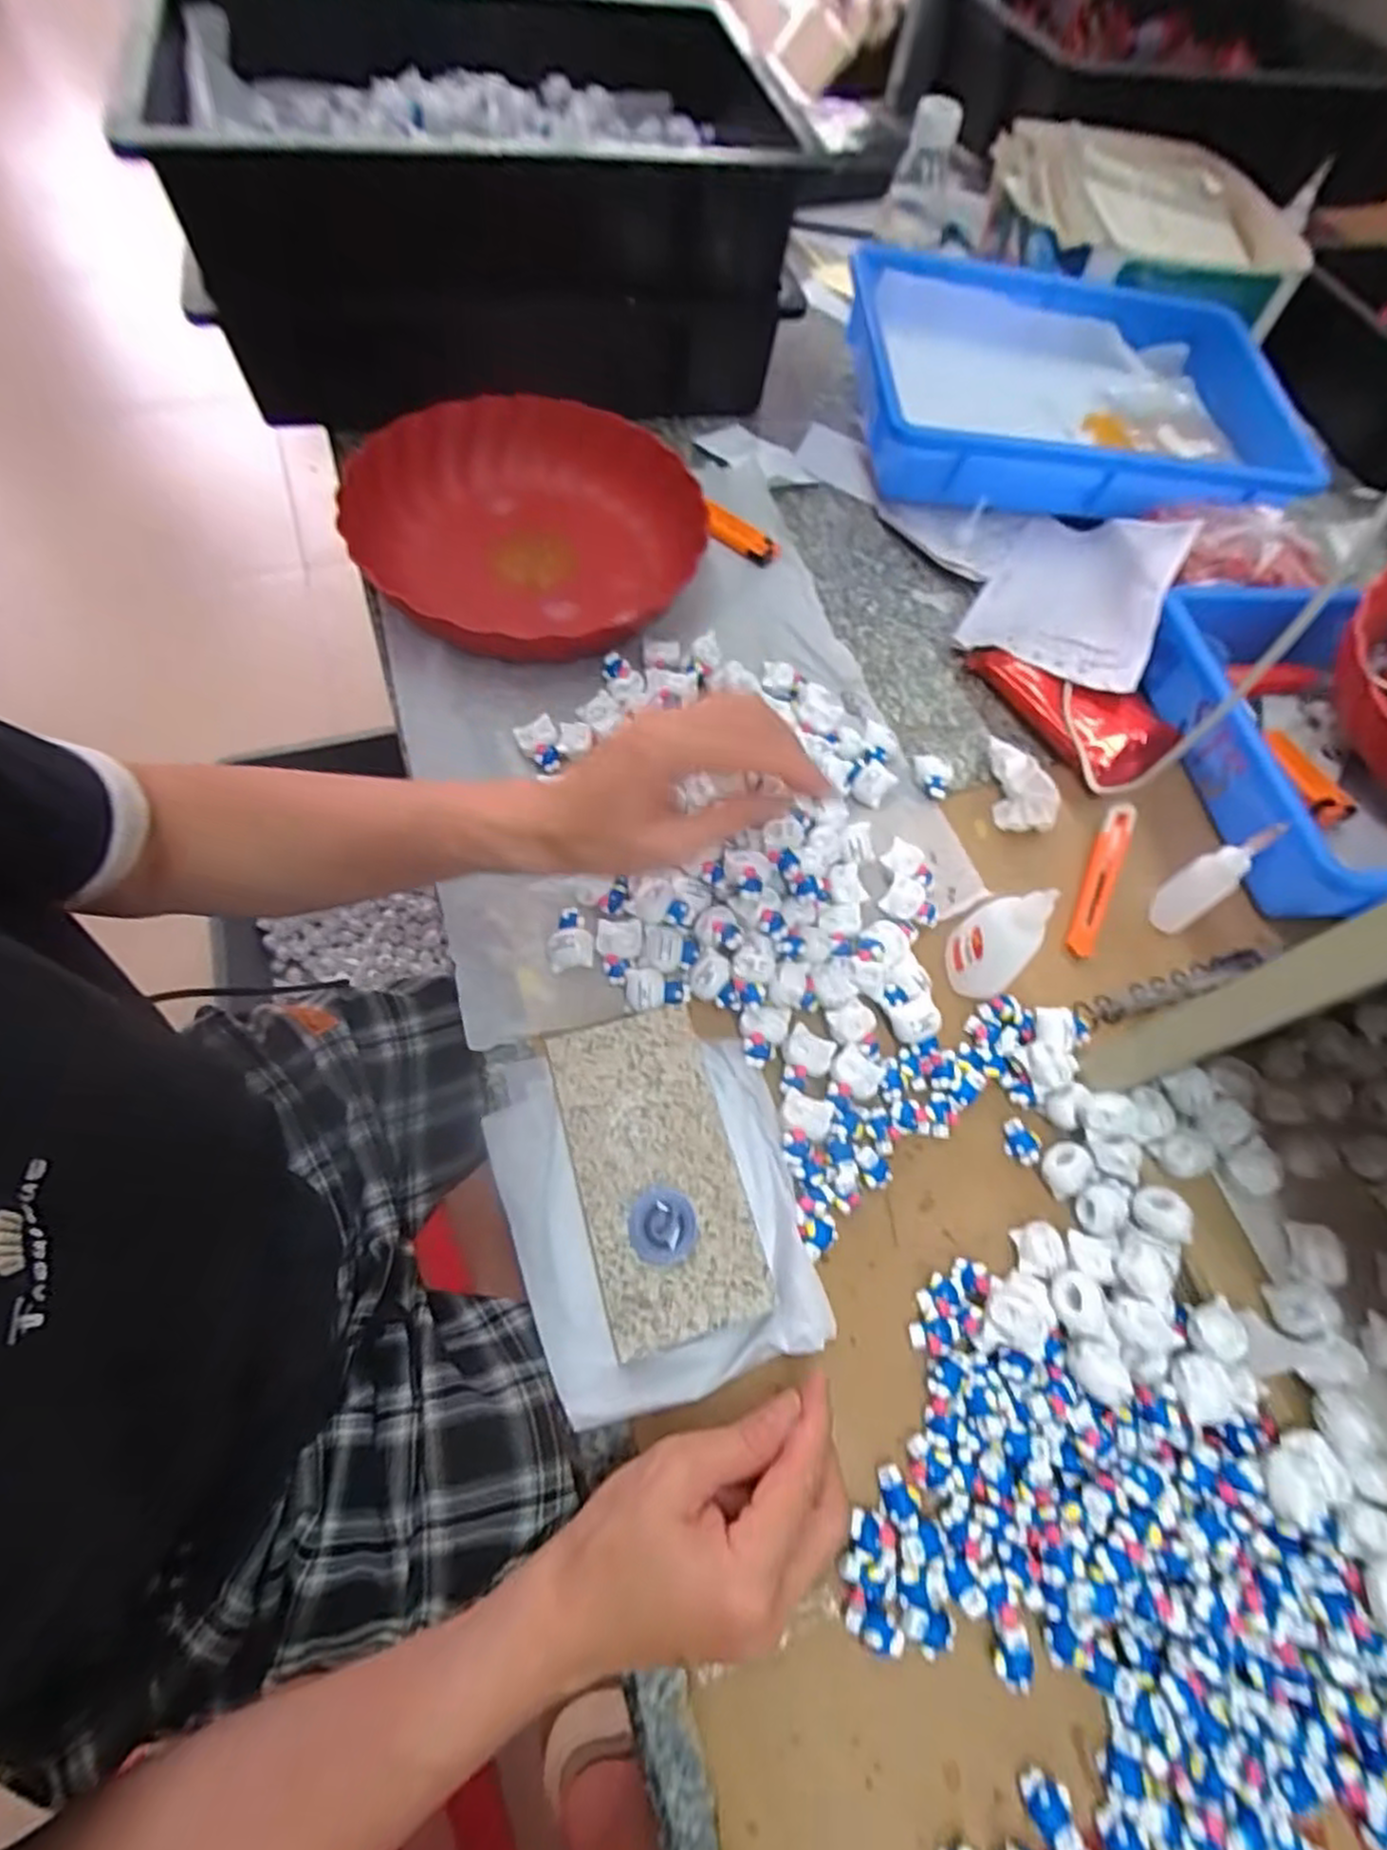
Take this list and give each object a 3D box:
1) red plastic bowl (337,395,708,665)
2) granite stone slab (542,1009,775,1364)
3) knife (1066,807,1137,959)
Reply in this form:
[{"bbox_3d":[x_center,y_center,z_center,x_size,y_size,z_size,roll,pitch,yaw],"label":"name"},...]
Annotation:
[{"bbox_3d":[-0.123,-0.280,0.533,0.226,0.056,0.232,2,64,-4],"label":"red plastic bowl"},{"bbox_3d":[-0.019,0.117,0.361,0.073,0.019,0.147,-13,65,-9],"label":"granite stone slab"},{"bbox_3d":[0.254,-0.029,0.469,0.019,0.010,0.114,25,65,9],"label":"knife"}]

